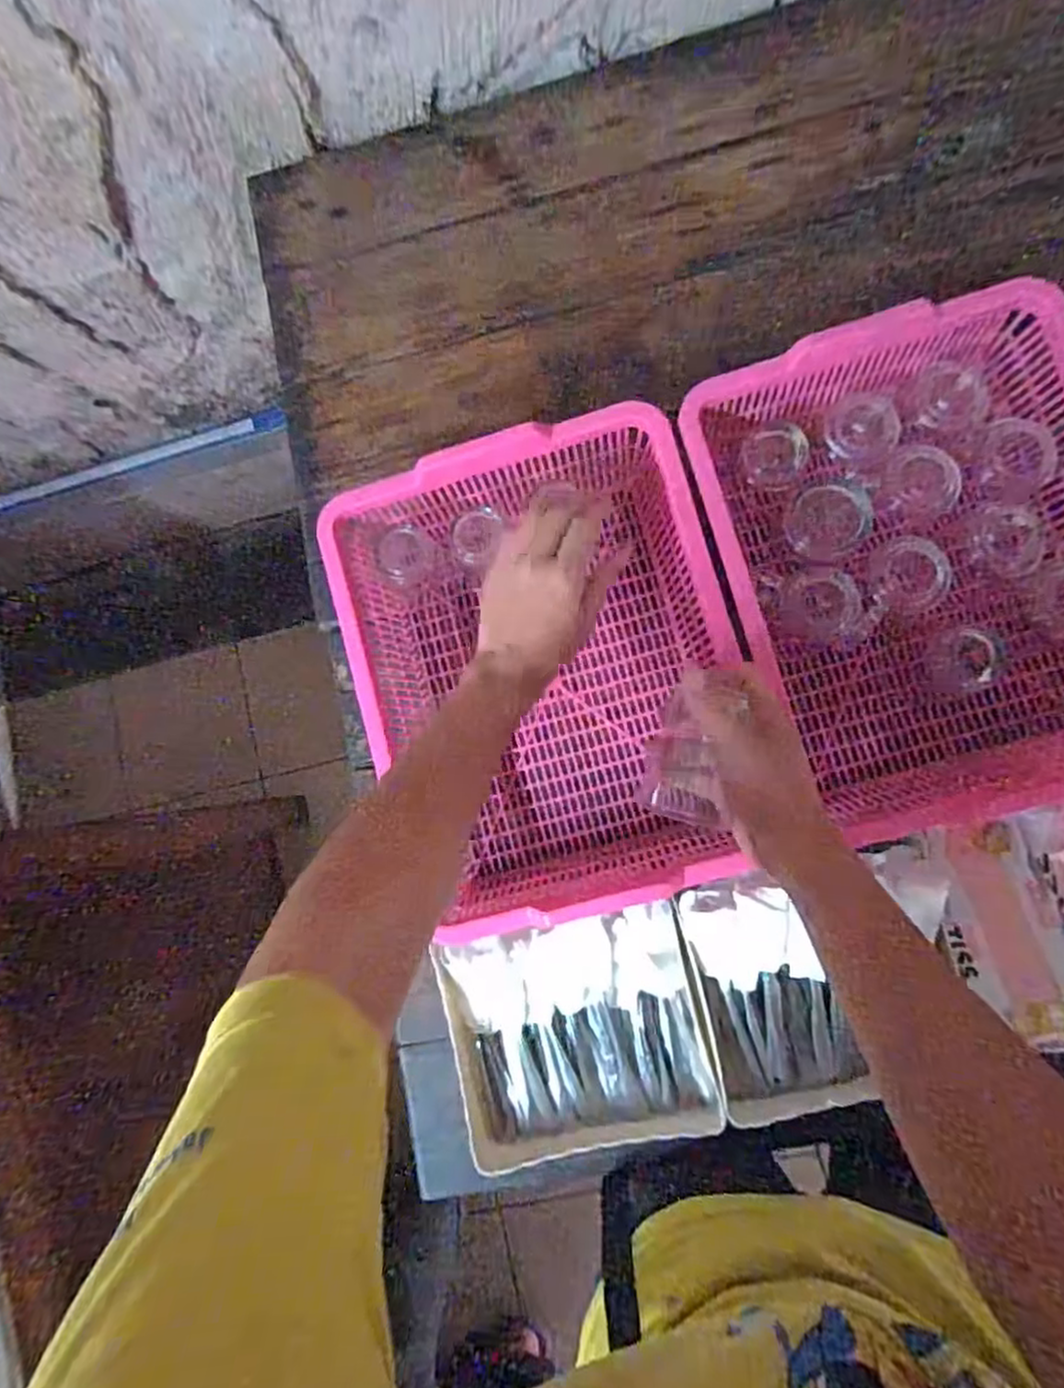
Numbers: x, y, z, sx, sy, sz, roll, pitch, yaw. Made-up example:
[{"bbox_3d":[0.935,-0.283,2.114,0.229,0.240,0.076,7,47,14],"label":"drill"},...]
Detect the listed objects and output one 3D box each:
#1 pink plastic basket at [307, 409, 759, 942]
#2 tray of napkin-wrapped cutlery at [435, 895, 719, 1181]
[{"bbox_3d":[0.017,-0.018,0.603,0.311,0.109,0.384,-17,83,5],"label":"pink plastic basket"},{"bbox_3d":[0.039,0.298,0.594,0.216,0.049,0.207,-10,83,6],"label":"tray of napkin-wrapped cutlery"}]

